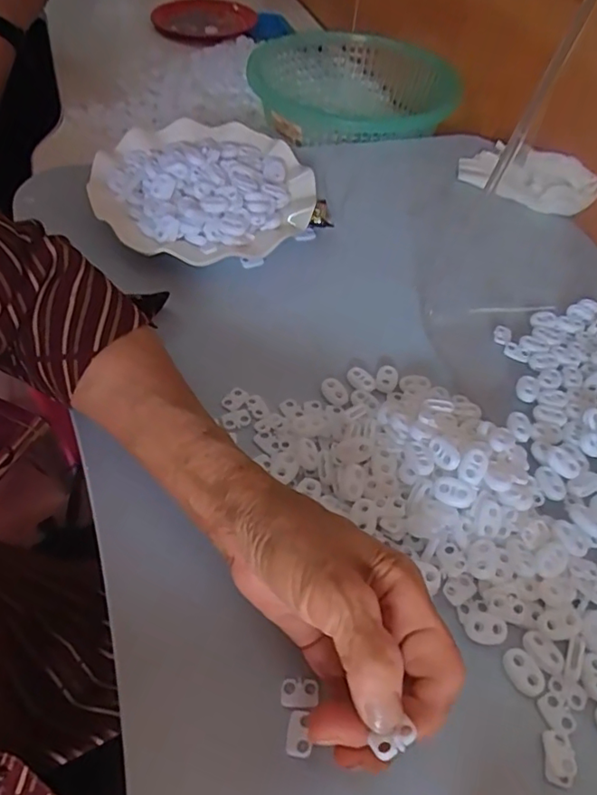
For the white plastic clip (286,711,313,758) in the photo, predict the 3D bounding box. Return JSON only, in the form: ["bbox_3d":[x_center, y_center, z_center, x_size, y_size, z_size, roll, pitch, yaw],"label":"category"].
[{"bbox_3d":[0.001,0.154,0.258,0.011,0.004,0.018,8,51,1],"label":"white plastic clip"}]

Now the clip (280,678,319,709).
[{"bbox_3d":[0.000,0.141,0.268,0.017,0.004,0.013,4,51,-2],"label":"clip"}]

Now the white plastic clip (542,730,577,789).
[{"bbox_3d":[0.120,0.166,0.259,0.013,0.006,0.021,10,51,3],"label":"white plastic clip"}]

